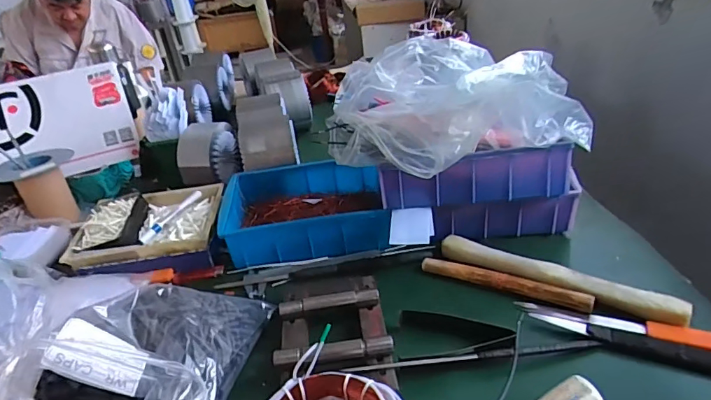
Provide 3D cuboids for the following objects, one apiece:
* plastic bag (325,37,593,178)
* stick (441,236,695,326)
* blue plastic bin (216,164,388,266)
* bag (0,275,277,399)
[{"bbox_3d":[0.164,-0.125,0.604,0.355,0.149,0.147,-15,32,-13],"label":"plastic bag"},{"bbox_3d":[0.279,0.103,0.651,0.327,0.026,0.044,15,38,32],"label":"stick"},{"bbox_3d":[-0.092,0.016,0.822,0.268,0.075,0.211,-7,31,-1],"label":"blue plastic bin"},{"bbox_3d":[-0.245,0.194,0.517,0.220,0.128,0.290,-3,32,7],"label":"bag"}]

